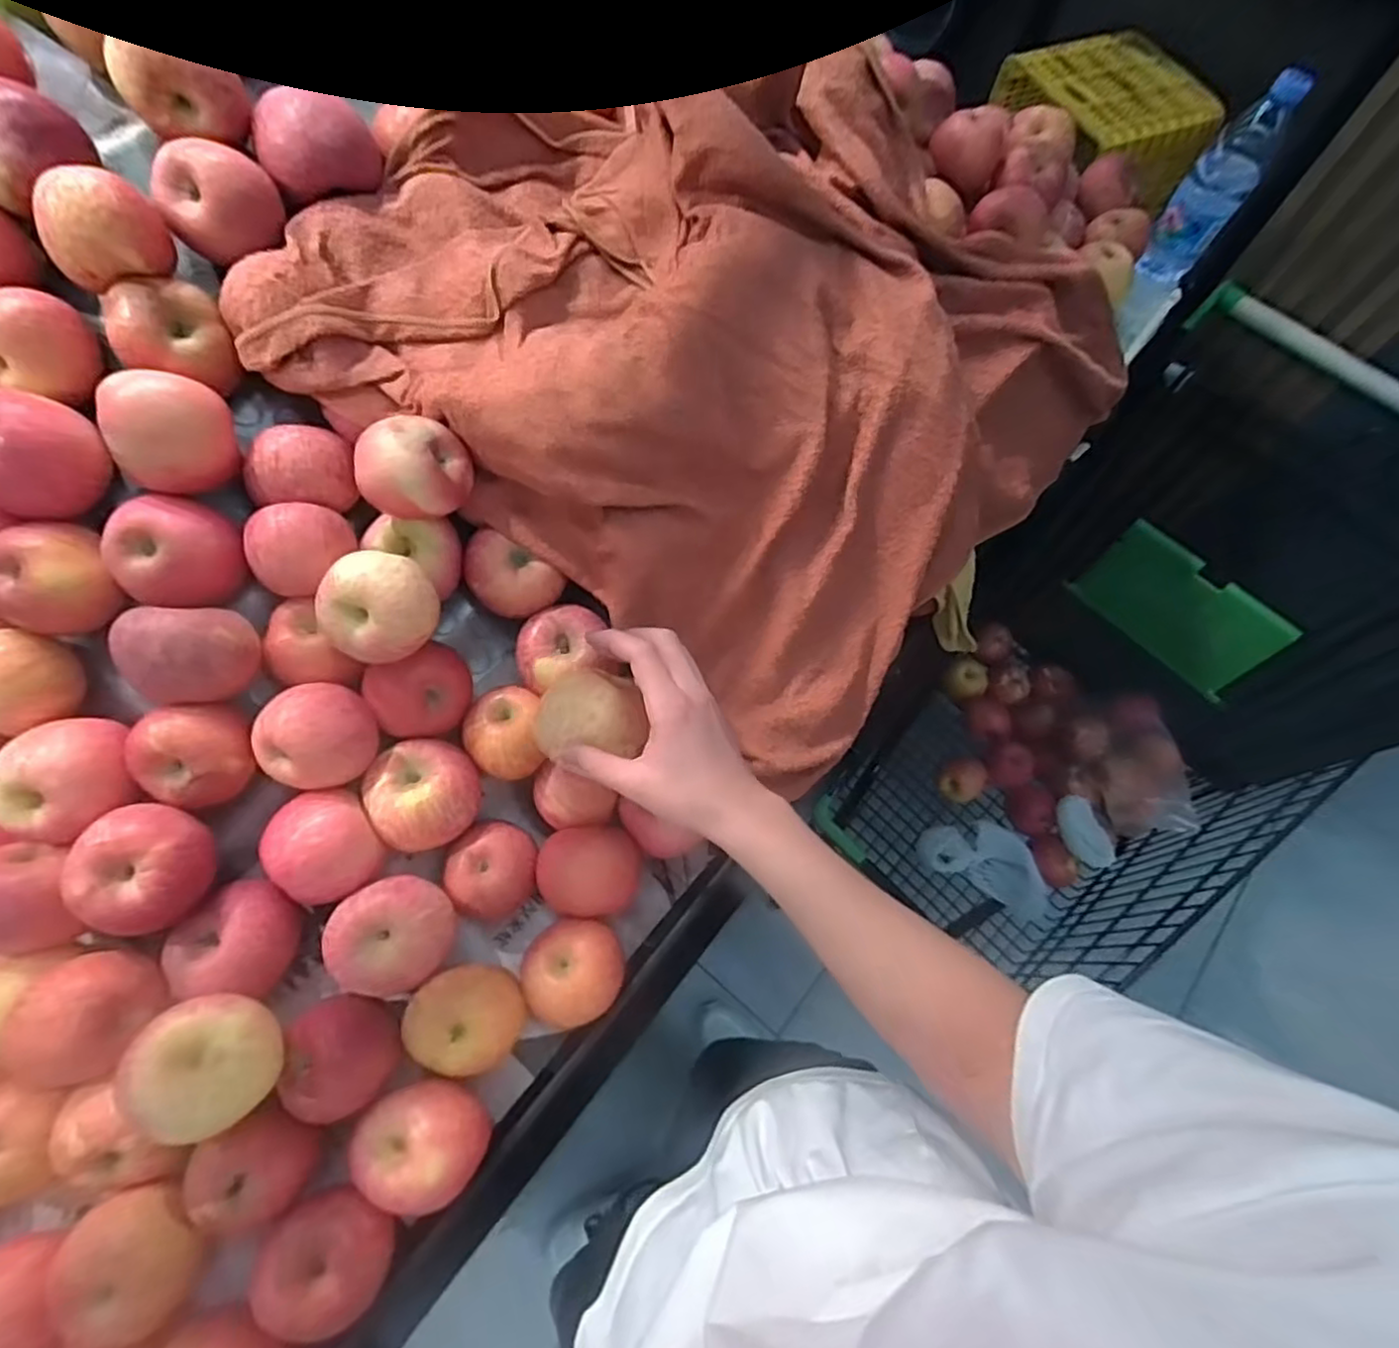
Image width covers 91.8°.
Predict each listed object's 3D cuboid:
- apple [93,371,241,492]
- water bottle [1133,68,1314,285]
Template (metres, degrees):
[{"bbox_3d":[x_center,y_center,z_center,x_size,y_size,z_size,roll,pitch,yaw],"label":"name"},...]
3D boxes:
[{"bbox_3d":[-0.356,-0.161,0.458,0.057,0.059,0.066,-2,68,-3],"label":"apple"},{"bbox_3d":[0.567,-0.538,0.740,0.065,0.177,0.076,32,70,11],"label":"water bottle"}]

